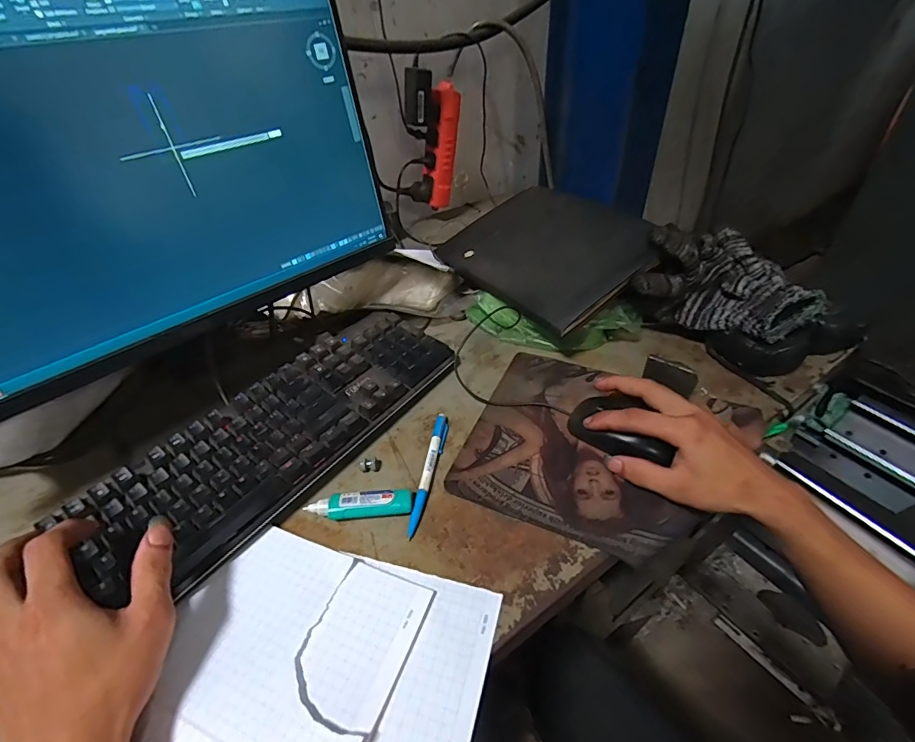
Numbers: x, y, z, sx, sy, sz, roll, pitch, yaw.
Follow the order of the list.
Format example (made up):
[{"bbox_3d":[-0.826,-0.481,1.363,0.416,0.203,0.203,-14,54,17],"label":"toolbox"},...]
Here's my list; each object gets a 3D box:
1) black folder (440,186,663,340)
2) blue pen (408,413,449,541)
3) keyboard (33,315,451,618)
[{"bbox_3d":[0.113,-0.174,0.614,0.192,0.019,0.283,-40,46,-7],"label":"black folder"},{"bbox_3d":[-0.025,0.094,0.433,0.014,0.011,0.136,4,41,8],"label":"blue pen"},{"bbox_3d":[-0.169,0.051,0.458,0.133,0.048,0.371,26,48,30],"label":"keyboard"}]

